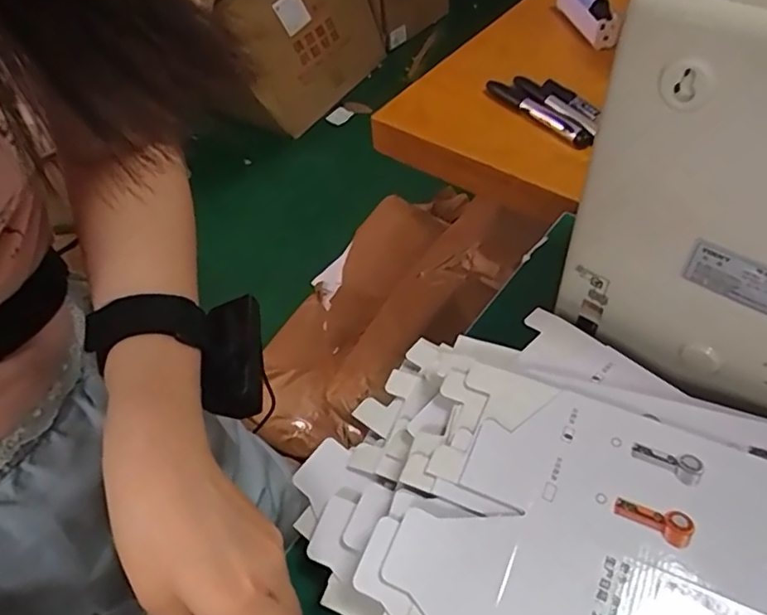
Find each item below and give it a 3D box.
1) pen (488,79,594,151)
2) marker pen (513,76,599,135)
[{"bbox_3d":[0.149,-0.188,0.569,0.015,0.012,0.133,-31,55,-18],"label":"pen"},{"bbox_3d":[0.167,-0.196,0.569,0.019,0.013,0.122,-24,53,-13],"label":"marker pen"}]

